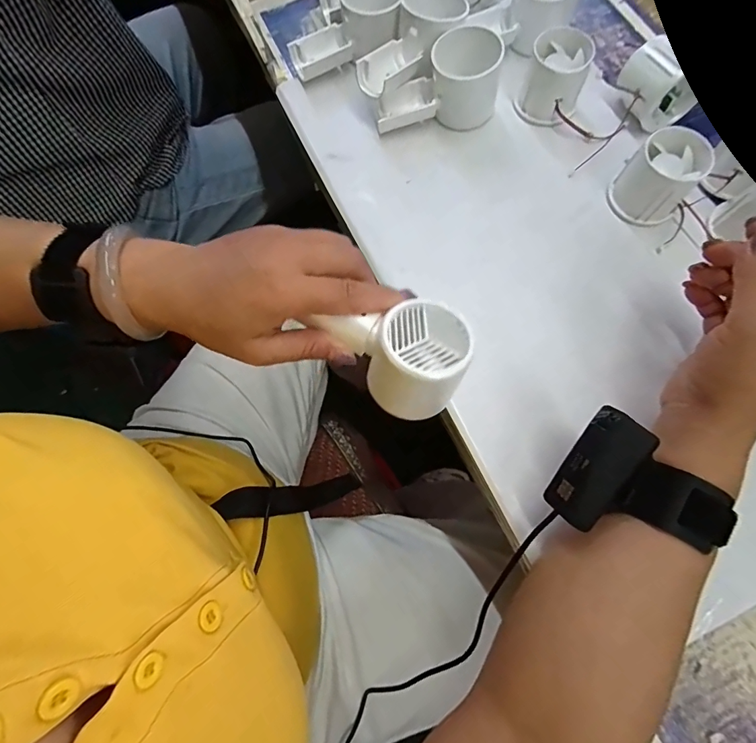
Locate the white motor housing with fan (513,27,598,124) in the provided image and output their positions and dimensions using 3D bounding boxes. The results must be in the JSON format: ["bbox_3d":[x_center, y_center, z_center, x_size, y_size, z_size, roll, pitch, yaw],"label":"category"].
[{"bbox_3d":[0.157,-0.260,0.371,0.053,0.048,0.064,26,76,9],"label":"white motor housing with fan"}]

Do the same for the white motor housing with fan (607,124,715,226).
[{"bbox_3d":[0.228,-0.158,0.338,0.054,0.048,0.054,-1,74,2],"label":"white motor housing with fan"}]

